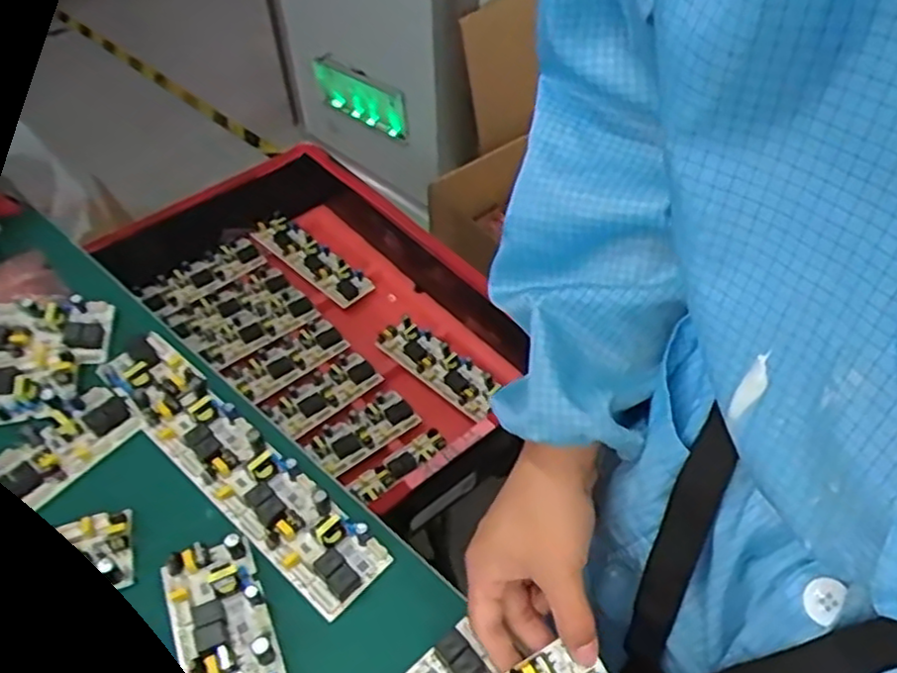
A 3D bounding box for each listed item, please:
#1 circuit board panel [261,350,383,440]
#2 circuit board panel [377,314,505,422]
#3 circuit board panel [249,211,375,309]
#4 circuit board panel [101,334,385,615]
[{"bbox_3d":[-0.167,0.076,0.951,0.148,0.014,0.074,-33,56,-23],"label":"circuit board panel"},{"bbox_3d":[-0.014,0.038,0.964,0.063,0.020,0.203,-37,58,-26],"label":"circuit board panel"},{"bbox_3d":[-0.230,-0.132,1.147,0.067,0.029,0.261,-36,58,-25],"label":"circuit board panel"},{"bbox_3d":[-0.179,0.092,0.565,0.316,0.021,0.062,35,59,27],"label":"circuit board panel"}]

